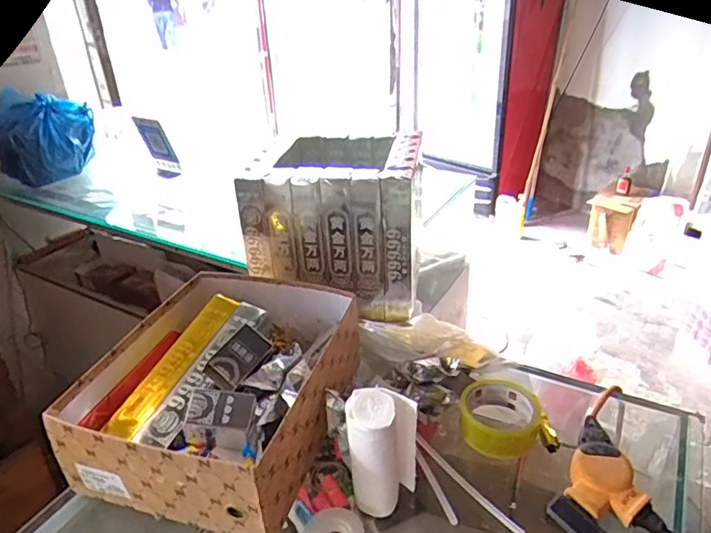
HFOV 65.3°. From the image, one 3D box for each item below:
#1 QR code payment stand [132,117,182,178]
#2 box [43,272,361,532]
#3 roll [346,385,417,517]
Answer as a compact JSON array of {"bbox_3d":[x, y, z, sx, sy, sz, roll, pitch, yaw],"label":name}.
[{"bbox_3d":[-0.495,-0.298,1.393,0.099,0.169,0.018,10,45,30],"label":"QR code payment stand"},{"bbox_3d":[-0.156,0.130,0.660,0.250,0.117,0.304,7,31,16],"label":"box"},{"bbox_3d":[0.028,0.186,0.561,0.068,0.121,0.055,-4,30,-4],"label":"roll"}]

